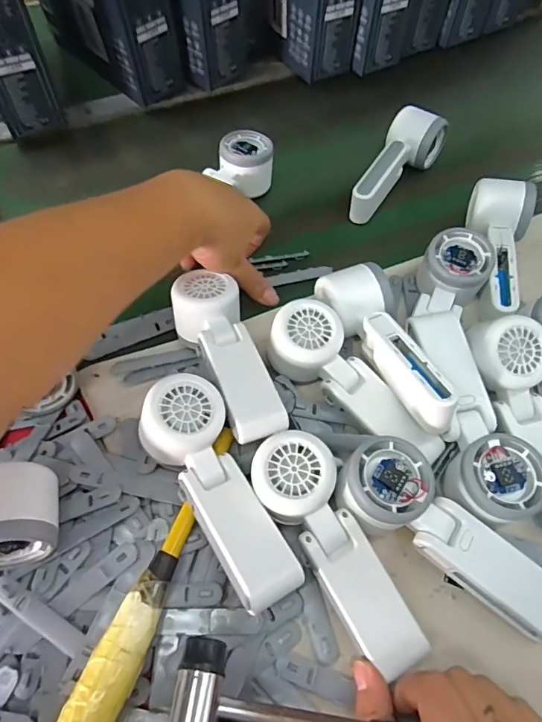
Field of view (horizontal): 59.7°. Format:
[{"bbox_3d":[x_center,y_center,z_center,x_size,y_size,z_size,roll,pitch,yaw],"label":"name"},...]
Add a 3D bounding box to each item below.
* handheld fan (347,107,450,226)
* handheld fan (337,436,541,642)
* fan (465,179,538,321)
[{"bbox_3d":[0.141,-0.224,0.533,0.055,0.054,0.150,28,62,17],"label":"handheld fan"},{"bbox_3d":[0.121,0.118,0.324,0.167,0.034,0.061,37,64,2],"label":"handheld fan"},{"bbox_3d":[0.216,-0.105,0.455,0.063,0.061,0.138,16,61,8],"label":"fan"}]

